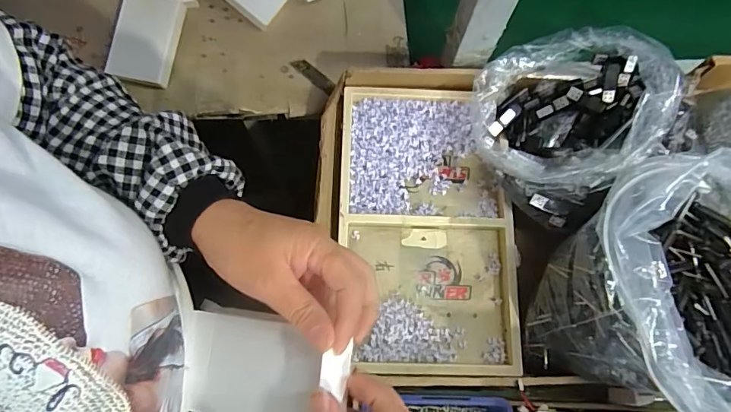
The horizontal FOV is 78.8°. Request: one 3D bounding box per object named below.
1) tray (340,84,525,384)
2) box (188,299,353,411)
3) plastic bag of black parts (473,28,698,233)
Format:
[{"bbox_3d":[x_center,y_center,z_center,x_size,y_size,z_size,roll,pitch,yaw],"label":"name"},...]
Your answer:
[{"bbox_3d":[0.069,0.020,0.509,0.190,0.028,0.322,1,75,-2],"label":"tray"},{"bbox_3d":[-0.073,0.112,0.300,0.129,0.013,0.074,2,78,30],"label":"box"},{"bbox_3d":[0.231,-0.101,0.490,0.203,0.135,0.197,-30,78,-9],"label":"plastic bag of black parts"}]

